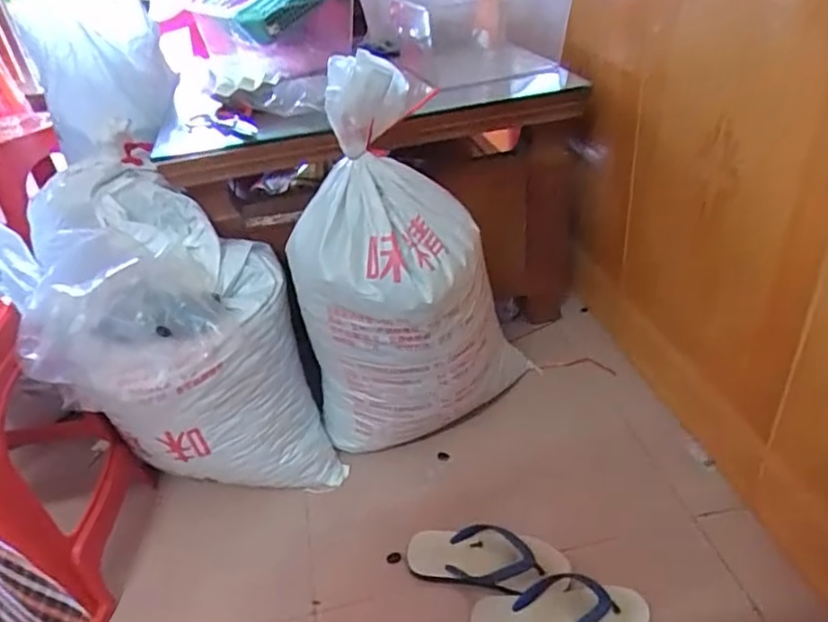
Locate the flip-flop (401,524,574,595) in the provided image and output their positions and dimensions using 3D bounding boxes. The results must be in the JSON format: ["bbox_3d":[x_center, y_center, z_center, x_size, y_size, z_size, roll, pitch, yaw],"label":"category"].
[{"bbox_3d":[0.106,0.370,0.925,0.238,0.039,0.094,2,35,13],"label":"flip-flop"}]

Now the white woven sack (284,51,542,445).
[{"bbox_3d":[-0.025,-0.051,1.013,0.310,0.627,0.223,8,37,21],"label":"white woven sack"}]

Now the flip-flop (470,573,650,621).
[{"bbox_3d":[0.197,0.418,0.847,0.229,0.038,0.097,-1,35,9],"label":"flip-flop"}]

